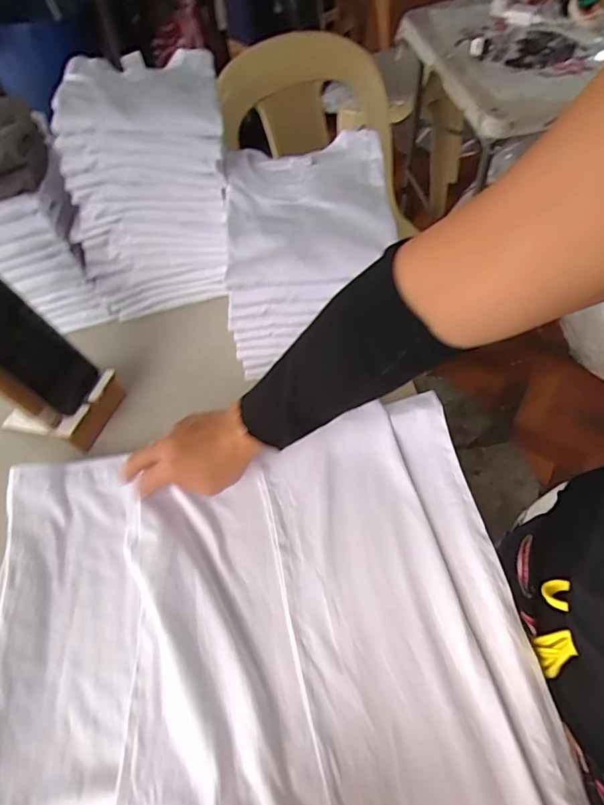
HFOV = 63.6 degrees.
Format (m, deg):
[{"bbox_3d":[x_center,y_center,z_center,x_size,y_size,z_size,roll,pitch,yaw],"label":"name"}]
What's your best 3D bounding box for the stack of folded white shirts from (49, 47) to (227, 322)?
[{"bbox_3d":[-0.204,-0.304,0.687,0.214,0.277,0.208,-10,55,-1],"label":"stack of folded white shirts"}]

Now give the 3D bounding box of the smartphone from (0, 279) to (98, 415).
[{"bbox_3d":[-0.305,-0.058,0.549,0.007,0.161,0.073,13,62,41],"label":"smartphone"}]

